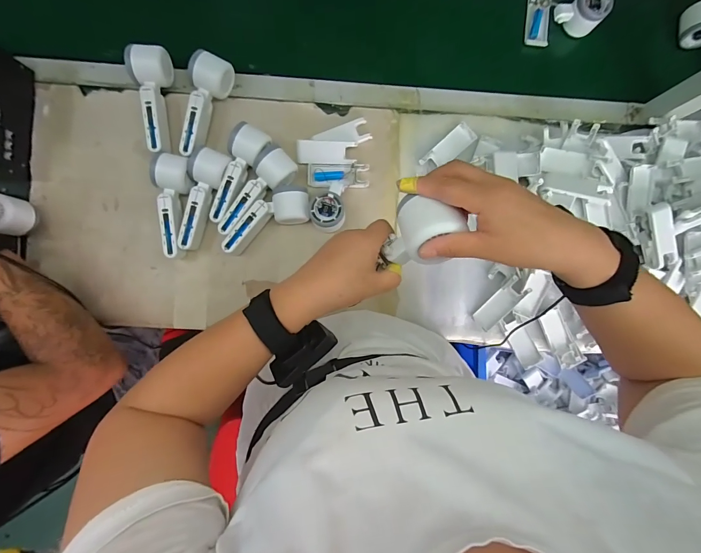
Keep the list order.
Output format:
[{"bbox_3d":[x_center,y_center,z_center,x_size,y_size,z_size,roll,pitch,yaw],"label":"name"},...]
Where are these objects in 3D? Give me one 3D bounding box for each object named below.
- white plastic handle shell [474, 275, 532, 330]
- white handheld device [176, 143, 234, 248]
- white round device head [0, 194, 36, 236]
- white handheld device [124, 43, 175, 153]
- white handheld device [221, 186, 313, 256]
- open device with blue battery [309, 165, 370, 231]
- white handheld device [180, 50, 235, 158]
[{"bbox_3d":[0.264,0.050,0.606,0.039,0.014,0.102,41,102,-1],"label":"white plastic handle shell"},{"bbox_3d":[-0.246,-0.126,0.576,0.058,0.053,0.169,14,87,-3],"label":"white handheld device"},{"bbox_3d":[-0.533,-0.096,0.528,0.059,0.048,0.056,0,88,-3],"label":"white round device head"},{"bbox_3d":[-0.326,-0.290,0.574,0.052,0.052,0.158,0,101,-3],"label":"white handheld device"},{"bbox_3d":[-0.144,-0.100,0.582,0.160,0.040,0.069,-26,89,-4],"label":"white handheld device"},{"bbox_3d":[-0.021,-0.139,0.585,0.102,0.039,0.118,0,88,-3],"label":"open device with blue battery"},{"bbox_3d":[-0.251,-0.282,0.570,0.055,0.050,0.160,24,86,-2],"label":"white handheld device"}]

